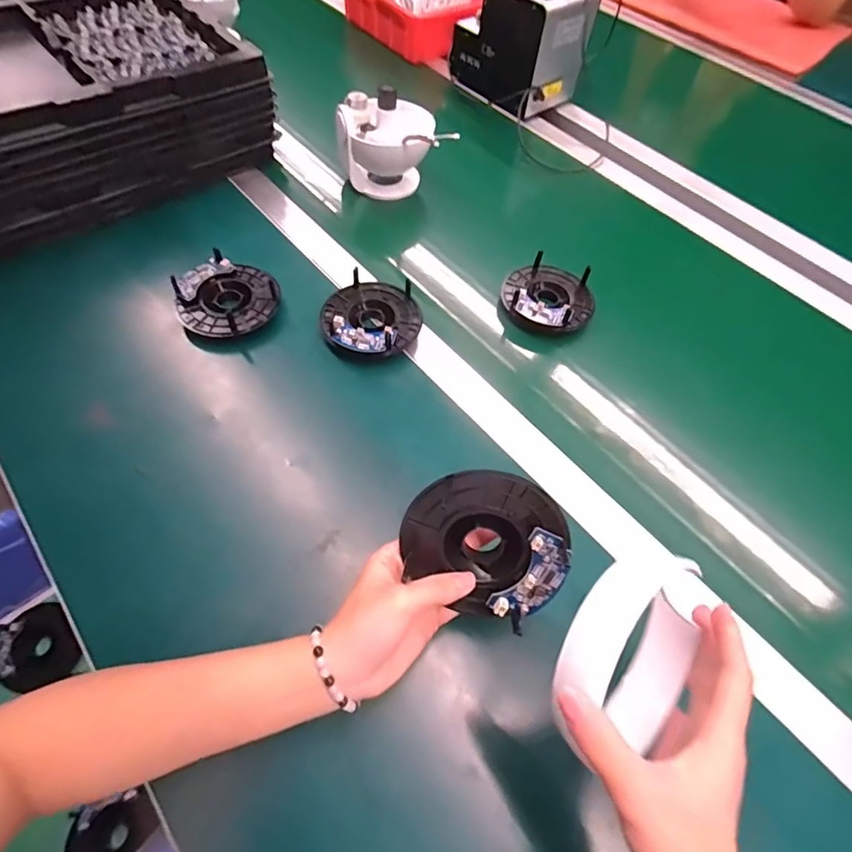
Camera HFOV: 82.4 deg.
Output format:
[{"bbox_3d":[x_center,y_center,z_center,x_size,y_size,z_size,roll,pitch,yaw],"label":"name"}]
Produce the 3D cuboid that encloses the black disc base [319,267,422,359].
[{"bbox_3d":[-0.054,-0.110,0.501,0.089,0.036,0.110,32,59,14],"label":"black disc base"}]

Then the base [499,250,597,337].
[{"bbox_3d":[0.138,-0.149,0.545,0.099,0.044,0.095,3,57,-4],"label":"base"}]

